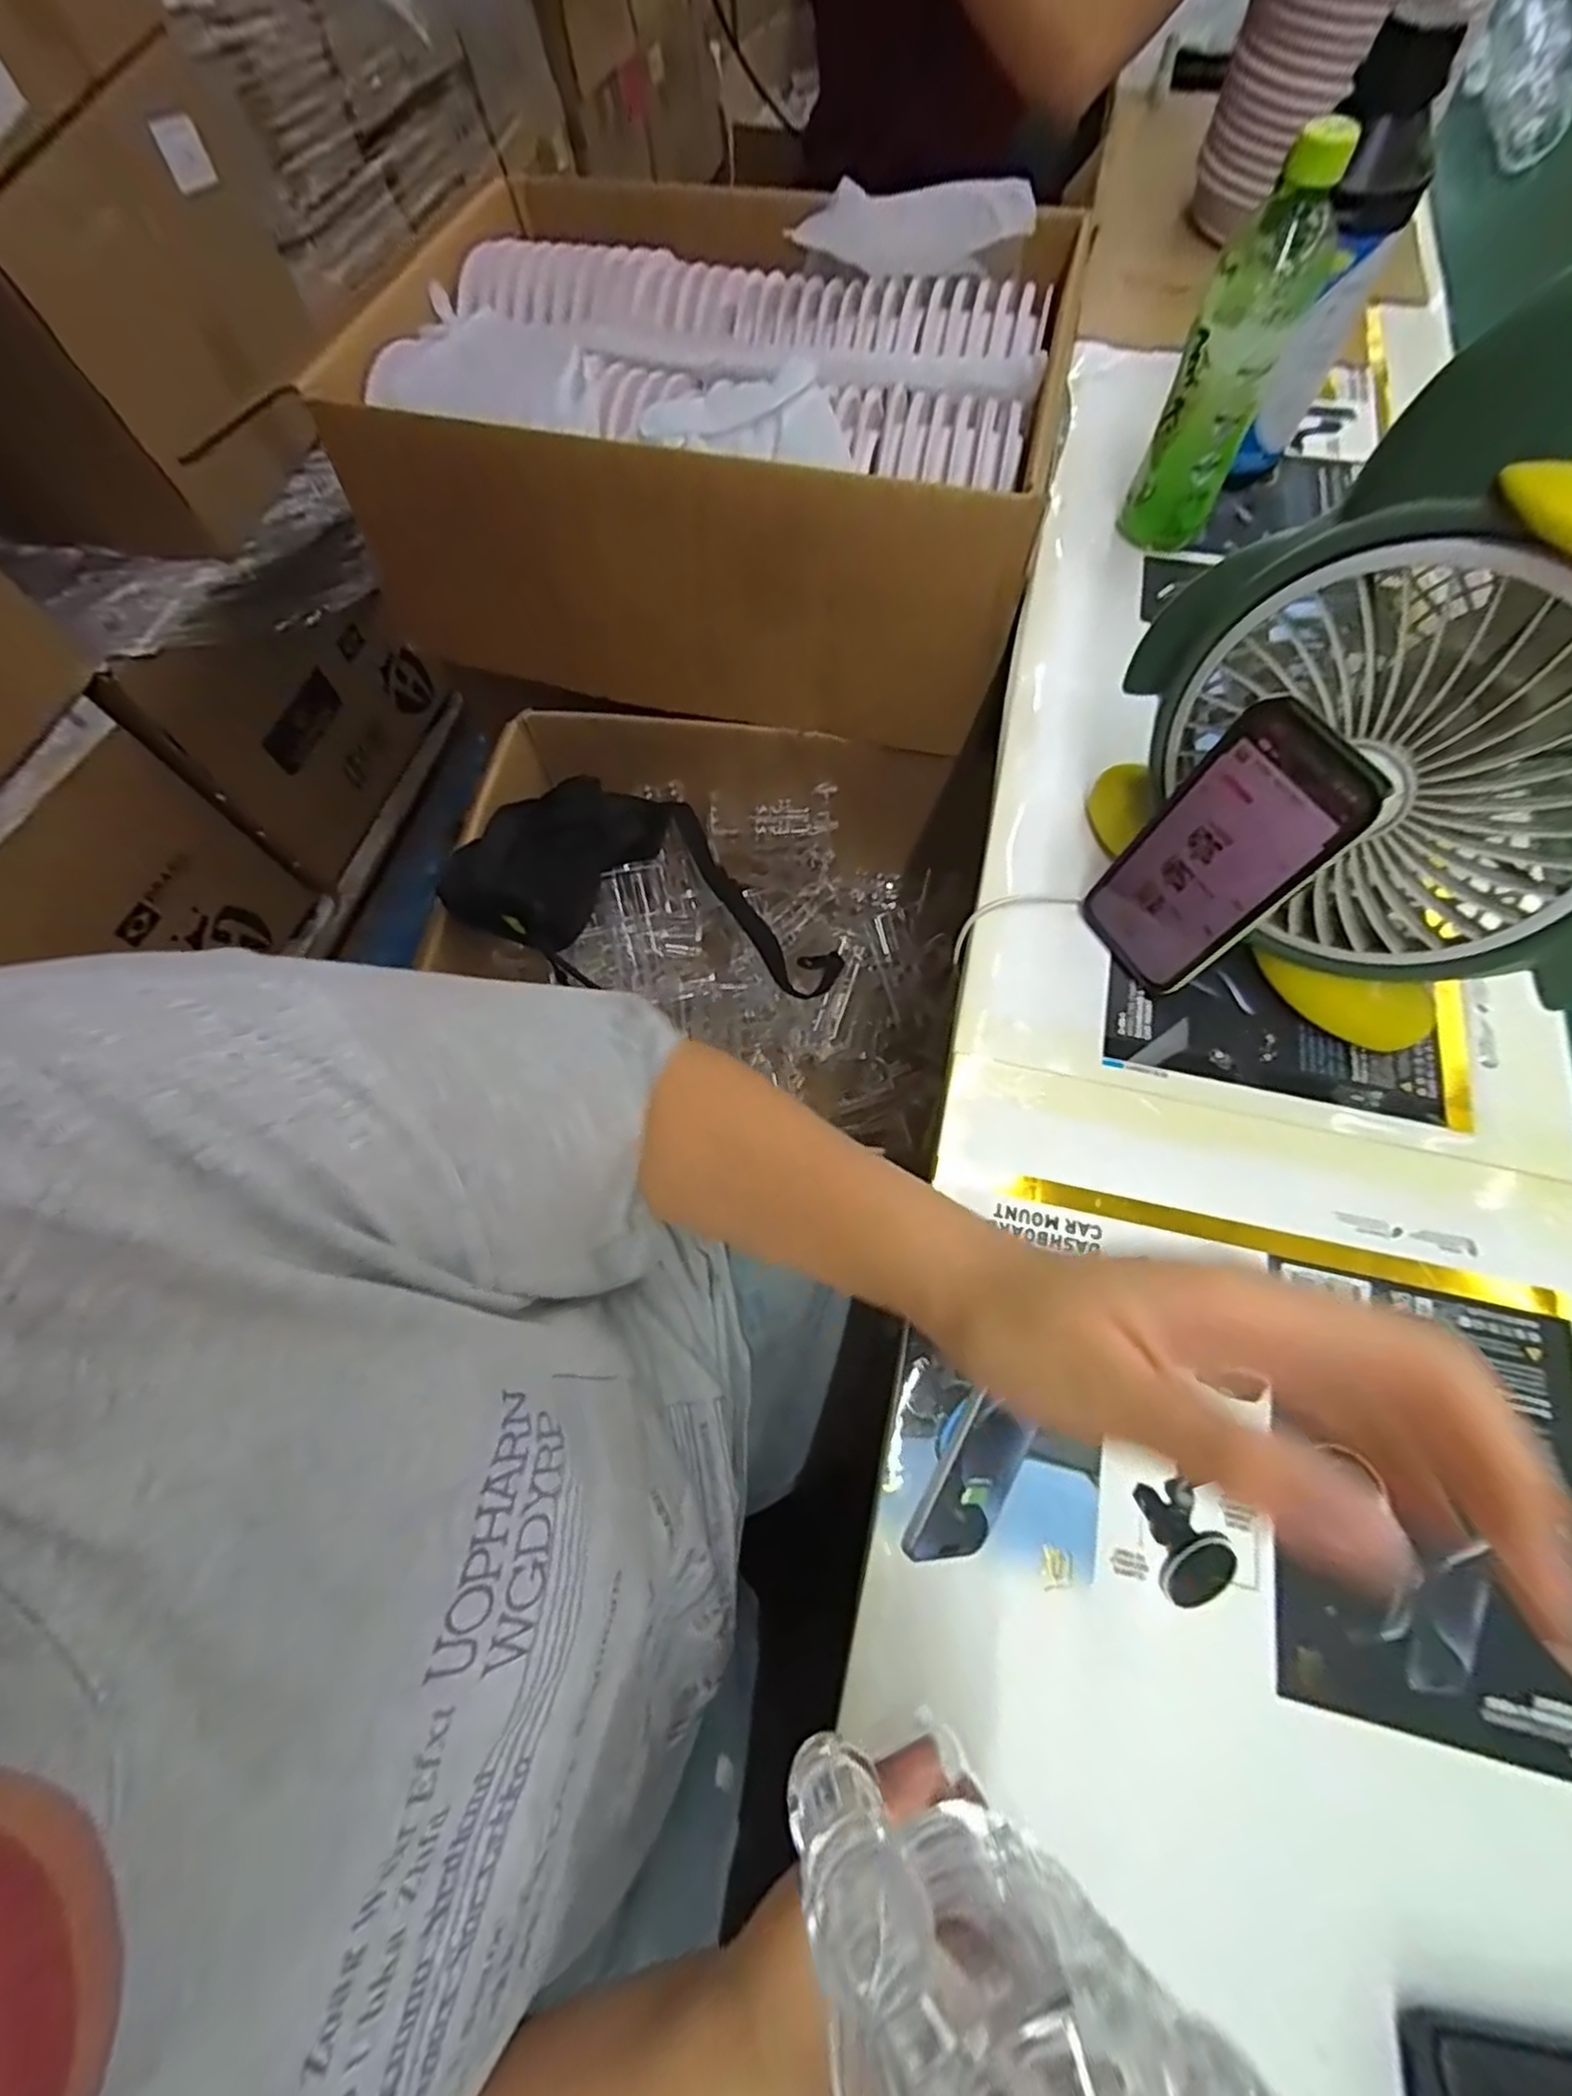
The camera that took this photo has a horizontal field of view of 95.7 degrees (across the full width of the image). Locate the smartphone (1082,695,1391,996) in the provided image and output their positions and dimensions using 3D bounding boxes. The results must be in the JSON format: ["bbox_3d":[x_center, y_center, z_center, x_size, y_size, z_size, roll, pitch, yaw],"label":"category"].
[{"bbox_3d":[0.216,-0.093,0.363,0.005,0.151,0.075,-24,69,-26],"label":"smartphone"}]

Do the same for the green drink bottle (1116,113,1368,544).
[{"bbox_3d":[0.299,-0.459,0.479,0.062,0.199,0.070,29,72,12],"label":"green drink bottle"}]

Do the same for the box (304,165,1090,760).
[{"bbox_3d":[-0.074,-0.558,0.679,0.602,0.207,0.448,11,70,6],"label":"box"}]

